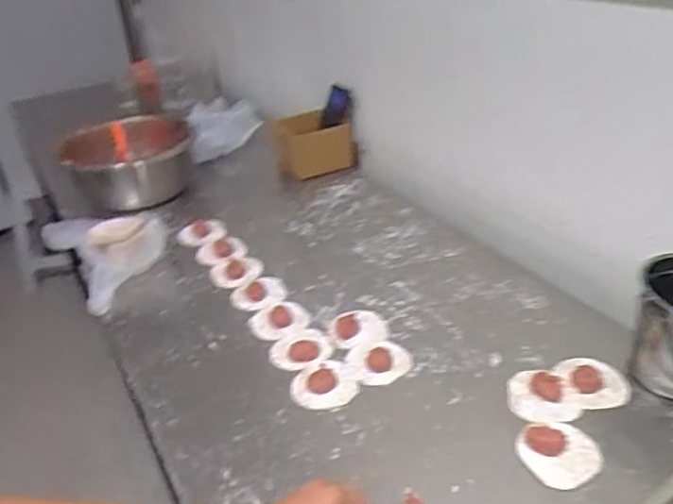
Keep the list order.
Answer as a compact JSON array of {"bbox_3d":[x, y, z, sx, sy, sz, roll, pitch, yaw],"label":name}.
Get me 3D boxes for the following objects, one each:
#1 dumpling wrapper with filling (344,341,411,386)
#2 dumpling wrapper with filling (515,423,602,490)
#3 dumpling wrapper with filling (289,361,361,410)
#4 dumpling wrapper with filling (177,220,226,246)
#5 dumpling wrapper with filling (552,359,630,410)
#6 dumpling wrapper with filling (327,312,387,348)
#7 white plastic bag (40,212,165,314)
[{"bbox_3d":[0.056,0.145,0.760,0.086,0.017,0.070,-9,34,-3],"label":"dumpling wrapper with filling"},{"bbox_3d":[0.244,0.214,0.622,0.085,0.021,0.081,-5,34,3],"label":"dumpling wrapper with filling"},{"bbox_3d":[-0.017,0.169,0.725,0.080,0.014,0.070,-20,36,-19],"label":"dumpling wrapper with filling"},{"bbox_3d":[-0.256,-0.038,1.082,0.089,0.014,0.070,-14,34,-11],"label":"dumpling wrapper with filling"},{"bbox_3d":[0.314,0.159,0.699,0.082,0.014,0.071,-4,34,4],"label":"dumpling wrapper with filling"},{"bbox_3d":[0.031,0.111,0.823,0.081,0.012,0.076,-5,34,3],"label":"dumpling wrapper with filling"},{"bbox_3d":[-0.393,-0.007,0.991,0.160,0.083,0.207,-28,39,-29],"label":"white plastic bag"}]

